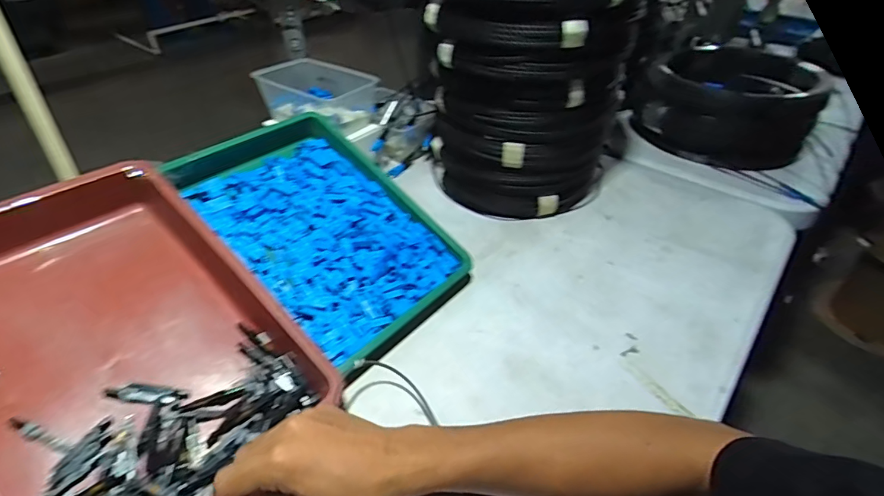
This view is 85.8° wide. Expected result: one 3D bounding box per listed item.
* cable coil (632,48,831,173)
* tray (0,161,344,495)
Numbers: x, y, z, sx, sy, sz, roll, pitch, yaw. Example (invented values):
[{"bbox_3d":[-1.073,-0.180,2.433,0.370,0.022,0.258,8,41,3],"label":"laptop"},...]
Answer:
[{"bbox_3d":[0.525,-0.263,0.902,0.262,0.136,0.261,0,39,0],"label":"cable coil"},{"bbox_3d":[-0.302,0.086,0.420,0.362,0.063,0.262,41,49,15],"label":"tray"}]

